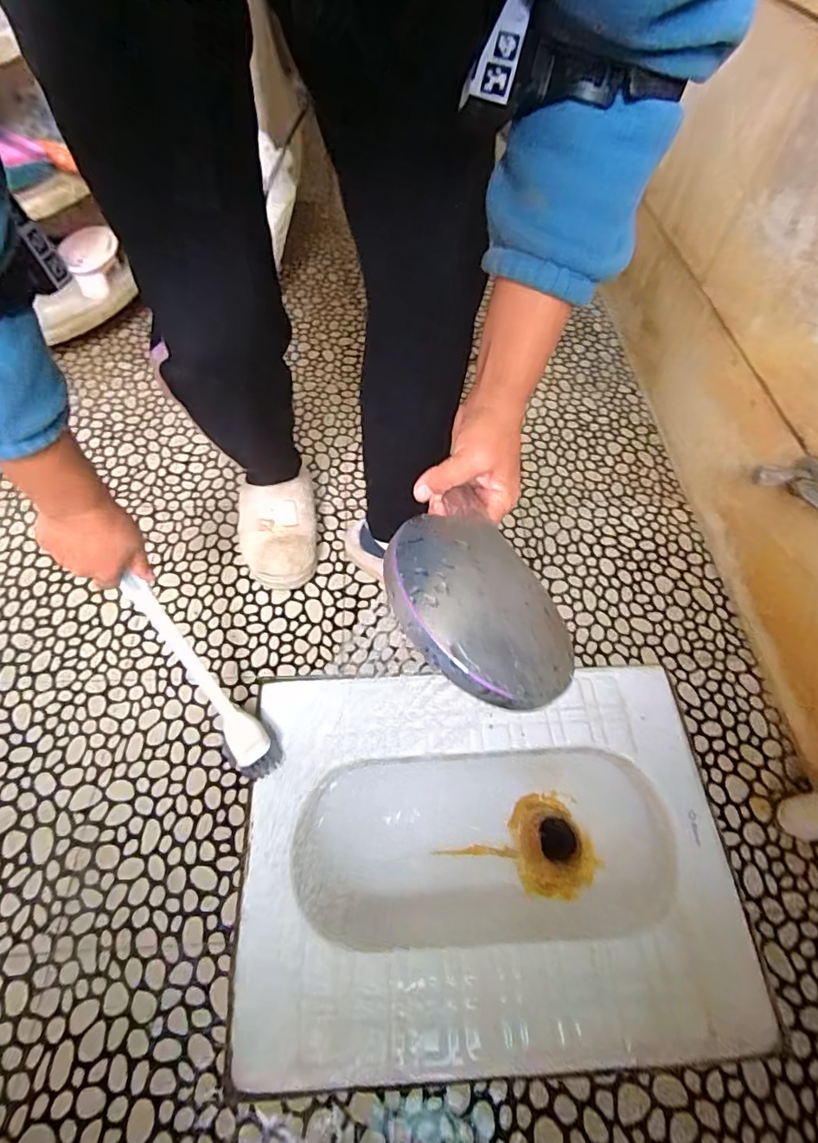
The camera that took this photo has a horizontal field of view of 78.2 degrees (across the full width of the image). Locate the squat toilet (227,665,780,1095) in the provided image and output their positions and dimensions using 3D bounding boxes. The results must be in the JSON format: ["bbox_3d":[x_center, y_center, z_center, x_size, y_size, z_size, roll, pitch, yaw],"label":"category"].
[{"bbox_3d":[0.092,0.362,0.671,0.575,0.171,0.420,-2,58,-2],"label":"squat toilet"}]

